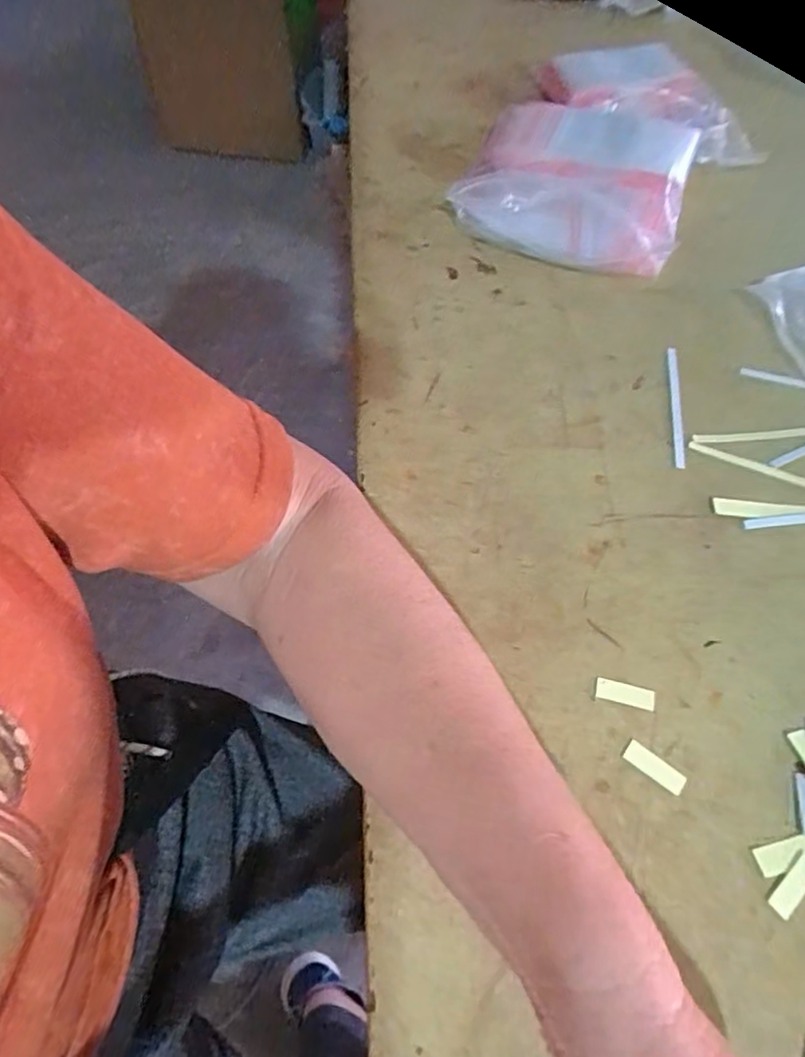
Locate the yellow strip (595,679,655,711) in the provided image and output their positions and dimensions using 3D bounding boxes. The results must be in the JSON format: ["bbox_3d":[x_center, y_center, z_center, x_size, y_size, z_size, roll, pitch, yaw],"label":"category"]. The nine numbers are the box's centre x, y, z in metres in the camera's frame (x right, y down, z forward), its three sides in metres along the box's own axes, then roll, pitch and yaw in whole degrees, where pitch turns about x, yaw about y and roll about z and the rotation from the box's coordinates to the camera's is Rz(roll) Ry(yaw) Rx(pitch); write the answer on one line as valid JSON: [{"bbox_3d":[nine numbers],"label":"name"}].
[{"bbox_3d":[0.107,0.079,0.303,0.027,0.004,0.010,13,61,7],"label":"yellow strip"}]

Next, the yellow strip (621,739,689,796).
[{"bbox_3d":[0.115,0.108,0.287,0.028,0.004,0.010,33,65,17],"label":"yellow strip"}]

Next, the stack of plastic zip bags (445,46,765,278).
[{"bbox_3d":[0.145,-0.269,0.455,0.176,0.059,0.177,20,62,10],"label":"stack of plastic zip bags"}]

